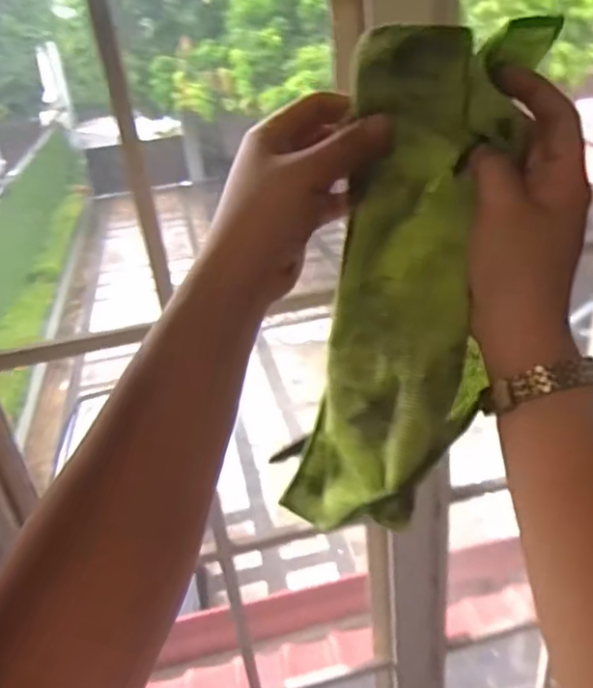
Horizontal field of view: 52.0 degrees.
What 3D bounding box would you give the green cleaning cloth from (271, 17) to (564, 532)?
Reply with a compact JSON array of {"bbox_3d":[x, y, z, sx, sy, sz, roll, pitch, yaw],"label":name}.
[{"bbox_3d":[0.055,-0.025,0.334,0.102,0.281,0.054,21,16,41],"label":"green cleaning cloth"}]

